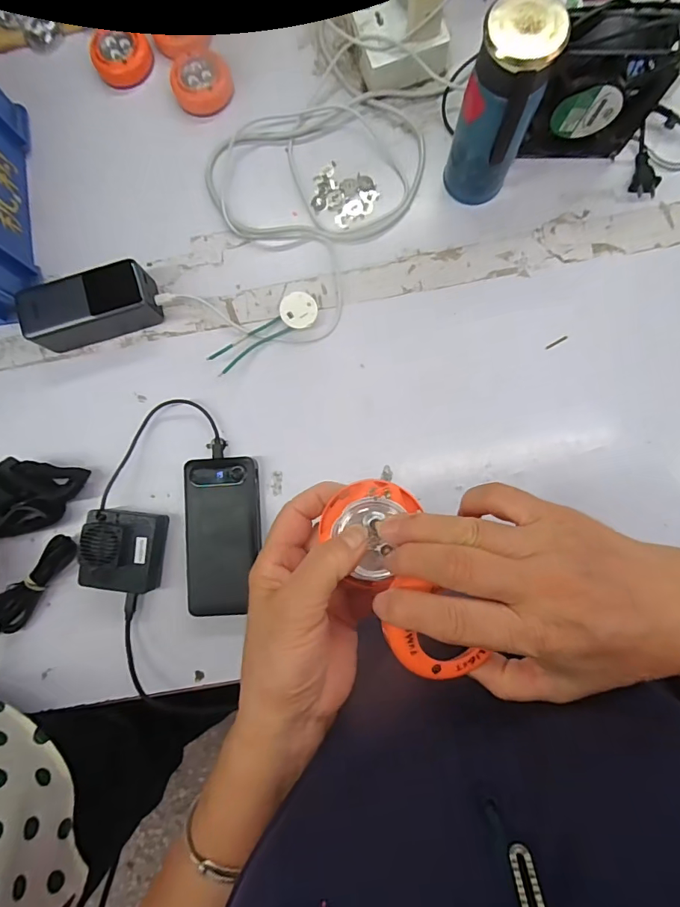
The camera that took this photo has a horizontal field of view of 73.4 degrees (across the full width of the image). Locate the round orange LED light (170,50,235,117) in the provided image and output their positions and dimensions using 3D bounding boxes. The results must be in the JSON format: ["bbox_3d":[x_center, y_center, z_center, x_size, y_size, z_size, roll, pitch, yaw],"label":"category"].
[{"bbox_3d":[-0.157,-0.423,0.517,0.067,0.016,0.068,0,85,3],"label":"round orange LED light"}]

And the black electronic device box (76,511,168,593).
[{"bbox_3d":[-0.218,0.099,0.462,0.068,0.047,0.078,4,86,3],"label":"black electronic device box"}]

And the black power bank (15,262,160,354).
[{"bbox_3d":[-0.261,-0.153,0.481,0.132,0.057,0.059,-19,85,1],"label":"black power bank"}]

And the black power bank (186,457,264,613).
[{"bbox_3d":[-0.118,0.083,0.469,0.076,0.032,0.153,-5,85,3],"label":"black power bank"}]

